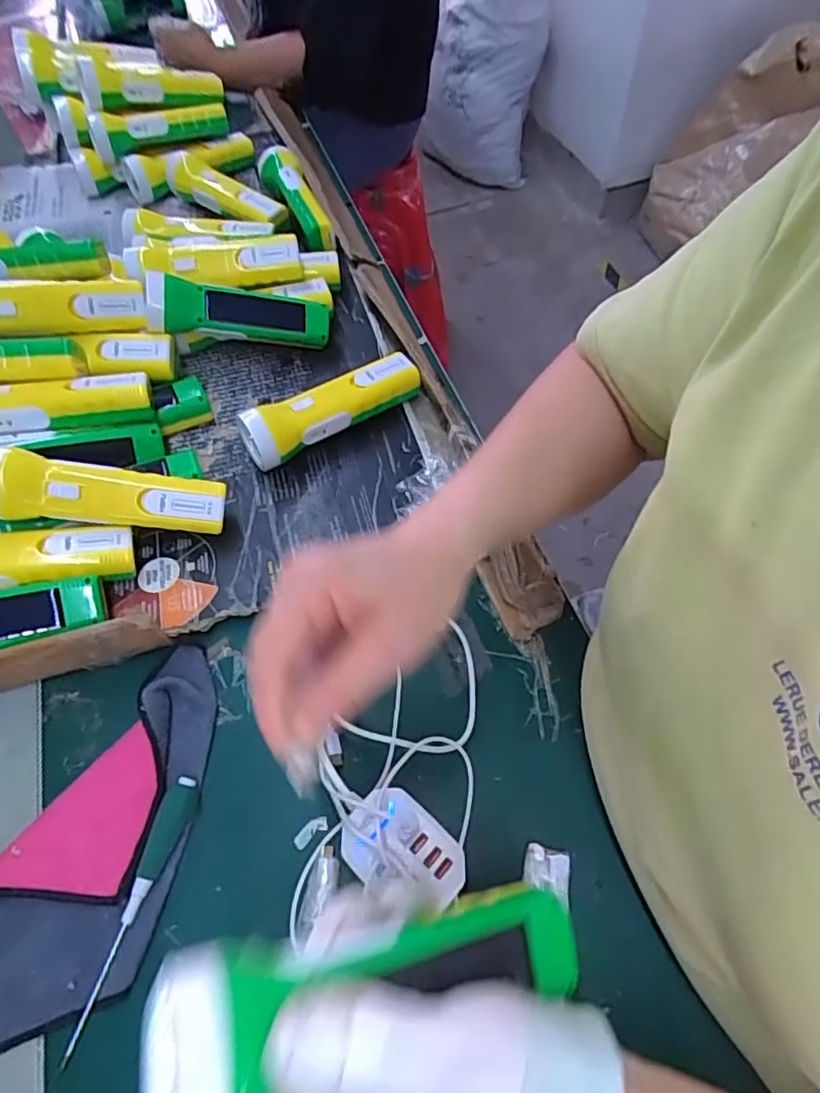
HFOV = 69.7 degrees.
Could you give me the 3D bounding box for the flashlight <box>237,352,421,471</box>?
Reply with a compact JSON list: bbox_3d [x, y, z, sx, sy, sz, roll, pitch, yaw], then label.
[{"bbox_3d":[-0.069,-0.125,0.525,0.163,0.053,0.047,-34,64,-18],"label":"flashlight"}]

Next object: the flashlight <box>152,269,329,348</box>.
[{"bbox_3d":[-0.161,-0.220,0.562,0.162,0.033,0.046,1,101,-20],"label":"flashlight"}]

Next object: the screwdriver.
[{"bbox_3d":[-0.162,0.214,0.349,0.018,0.014,0.146,11,59,8],"label":"screwdriver"}]

